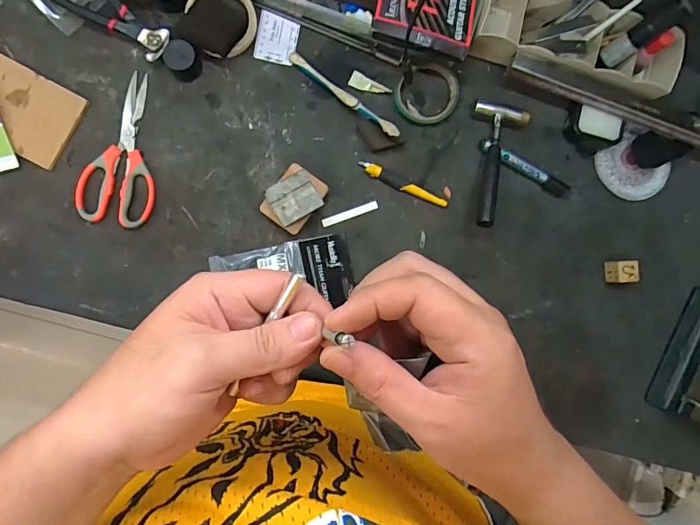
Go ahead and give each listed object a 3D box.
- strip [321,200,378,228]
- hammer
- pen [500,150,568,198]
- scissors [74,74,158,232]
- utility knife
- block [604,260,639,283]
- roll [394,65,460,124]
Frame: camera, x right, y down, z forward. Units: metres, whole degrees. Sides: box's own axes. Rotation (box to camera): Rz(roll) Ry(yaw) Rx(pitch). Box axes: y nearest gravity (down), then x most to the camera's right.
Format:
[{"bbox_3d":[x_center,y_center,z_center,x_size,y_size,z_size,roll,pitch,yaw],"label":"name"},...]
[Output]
[{"bbox_3d":[0.000,-0.067,0.604,0.080,0.004,0.012,-20,93,-5],"label":"strip"},{"bbox_3d":[0.194,-0.137,0.593,0.068,0.028,0.186,15,75,-6],"label":"hammer"},{"bbox_3d":[0.260,-0.125,0.619,0.113,0.014,0.021,29,88,-5],"label":"pen"},{"bbox_3d":[-0.294,-0.147,0.573,0.093,0.009,0.196,11,90,-6],"label":"scissors"},{"bbox_3d":[0.074,-0.108,0.605,0.131,0.017,0.018,24,89,-5],"label":"utility knife"},{"bbox_3d":[0.387,0.013,0.624,0.031,0.033,0.030,-6,92,-5],"label":"block"},{"bbox_3d":[0.107,-0.234,0.608,0.090,0.011,0.080,-1,91,-5],"label":"roll"}]

